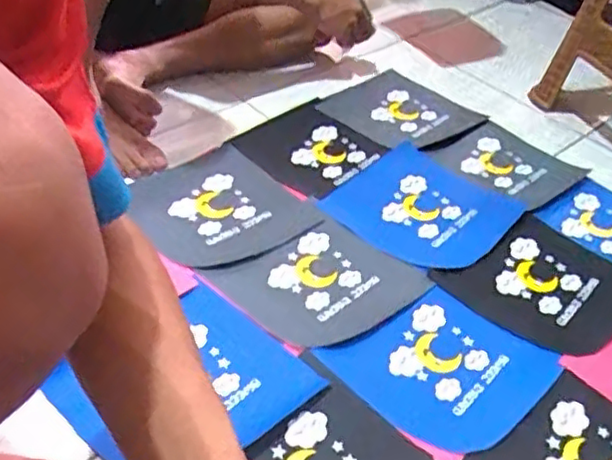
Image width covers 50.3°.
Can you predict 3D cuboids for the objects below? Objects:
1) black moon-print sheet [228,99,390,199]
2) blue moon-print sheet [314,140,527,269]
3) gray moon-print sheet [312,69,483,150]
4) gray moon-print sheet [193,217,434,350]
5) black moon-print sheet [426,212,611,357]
[{"bbox_3d":[0.003,-0.125,0.988,0.190,0.015,0.180,-30,52,-33],"label":"black moon-print sheet"},{"bbox_3d":[0.160,-0.039,0.898,0.228,0.017,0.230,33,47,26],"label":"blue moon-print sheet"},{"bbox_3d":[0.171,-0.205,1.120,0.227,0.030,0.246,33,47,26],"label":"gray moon-print sheet"},{"bbox_3d":[0.016,0.061,0.771,0.221,0.006,0.169,-23,49,-30],"label":"gray moon-print sheet"},{"bbox_3d":[0.303,0.065,0.814,0.223,0.013,0.190,-28,52,-34],"label":"black moon-print sheet"}]

